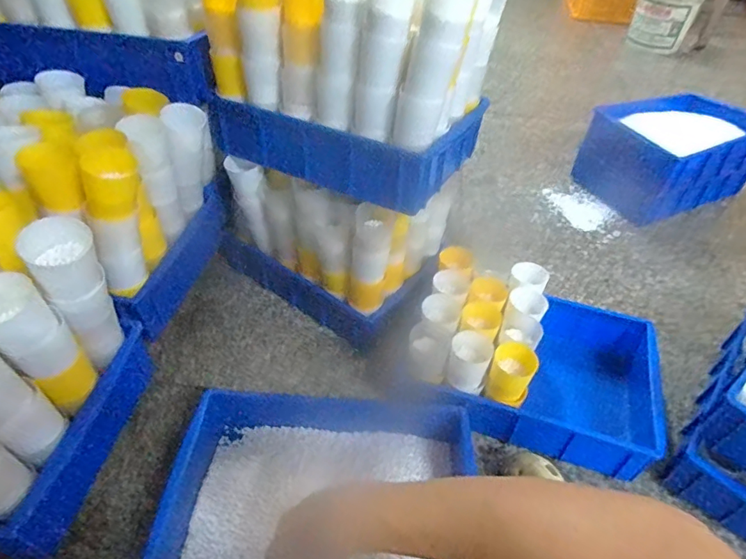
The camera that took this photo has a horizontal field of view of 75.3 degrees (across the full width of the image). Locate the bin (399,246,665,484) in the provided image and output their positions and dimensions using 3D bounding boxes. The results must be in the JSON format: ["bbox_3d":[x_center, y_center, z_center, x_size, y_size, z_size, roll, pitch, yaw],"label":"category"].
[{"bbox_3d":[0.267,0.122,0.808,0.390,0.160,0.296,17,47,14],"label":"bin"}]

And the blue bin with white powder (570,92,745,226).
[{"bbox_3d":[0.777,-0.338,1.279,0.396,0.198,0.293,-20,49,-20],"label":"blue bin with white powder"}]

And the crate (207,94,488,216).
[{"bbox_3d":[-0.039,-0.259,0.823,0.386,0.094,0.251,22,48,19],"label":"crate"}]

